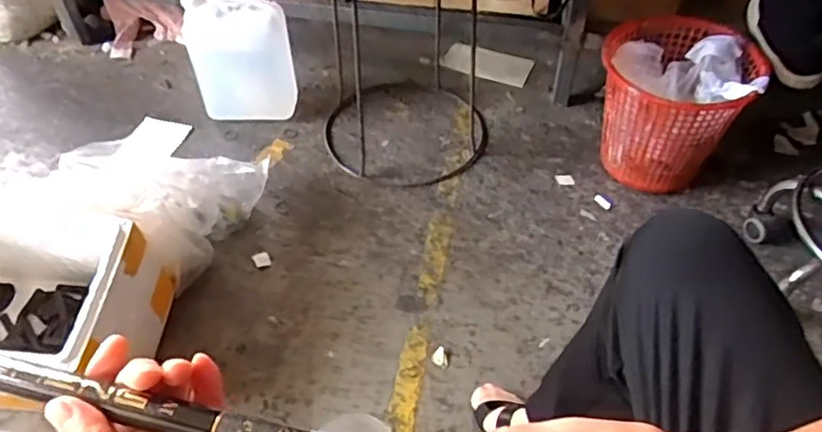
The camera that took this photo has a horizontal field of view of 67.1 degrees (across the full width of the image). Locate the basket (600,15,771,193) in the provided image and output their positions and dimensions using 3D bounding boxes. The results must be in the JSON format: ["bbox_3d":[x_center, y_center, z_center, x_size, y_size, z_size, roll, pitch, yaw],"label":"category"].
[{"bbox_3d":[0.486,-0.202,1.187,0.266,0.251,0.243,12,49,11],"label":"basket"}]

